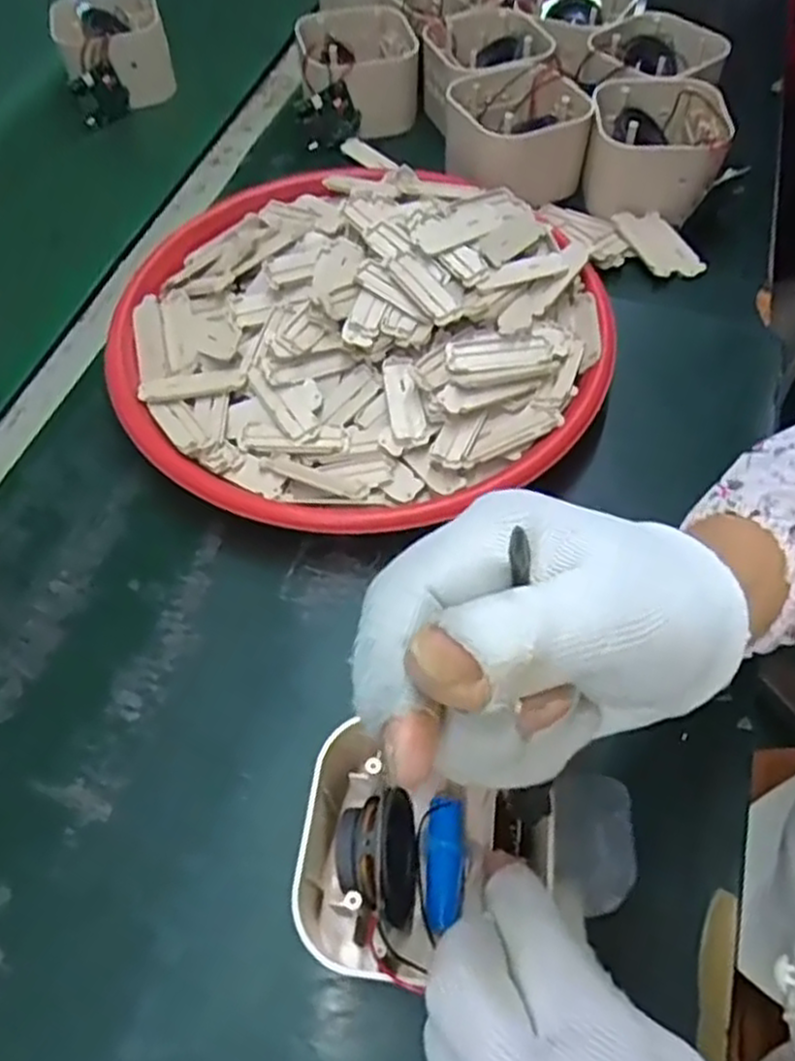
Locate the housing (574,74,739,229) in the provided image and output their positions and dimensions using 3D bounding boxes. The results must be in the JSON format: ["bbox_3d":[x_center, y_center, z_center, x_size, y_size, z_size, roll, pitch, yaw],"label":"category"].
[{"bbox_3d":[0.182,-0.272,0.534,0.091,0.058,0.090,17,59,12],"label":"housing"}]

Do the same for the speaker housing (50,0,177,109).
[{"bbox_3d":[-0.241,-0.412,0.642,0.090,0.060,0.084,-16,58,-7],"label":"speaker housing"}]

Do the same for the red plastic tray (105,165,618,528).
[{"bbox_3d":[-0.025,-0.125,0.451,0.281,0.059,0.268,-20,59,-12],"label":"red plastic tray"}]

